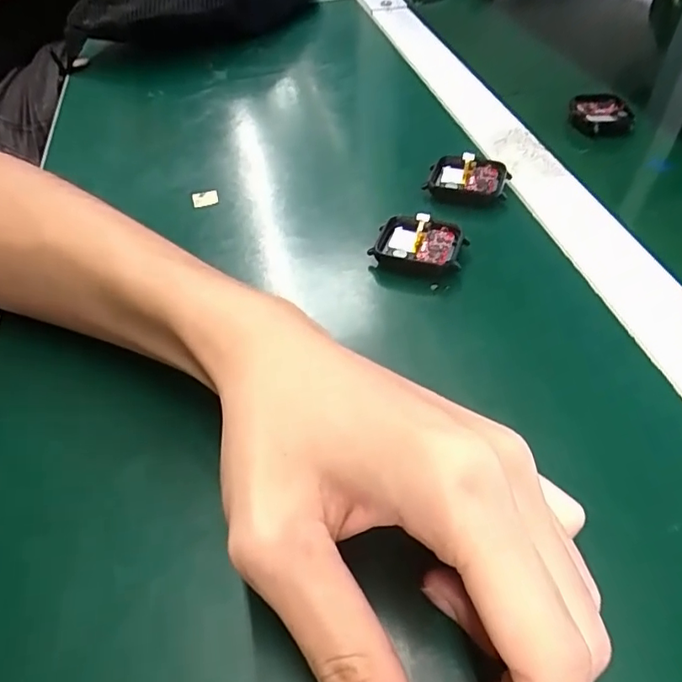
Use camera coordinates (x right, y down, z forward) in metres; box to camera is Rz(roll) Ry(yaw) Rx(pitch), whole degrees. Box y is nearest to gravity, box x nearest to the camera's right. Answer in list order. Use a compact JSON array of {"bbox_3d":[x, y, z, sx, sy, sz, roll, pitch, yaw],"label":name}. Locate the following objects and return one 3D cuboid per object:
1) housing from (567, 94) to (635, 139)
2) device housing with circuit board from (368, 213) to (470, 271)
[{"bbox_3d":[0.186,-0.162,0.388,0.042,0.014,0.044,11,51,14],"label":"housing"},{"bbox_3d":[0.042,-0.051,0.289,0.046,0.010,0.036,15,50,16],"label":"device housing with circuit board"}]

